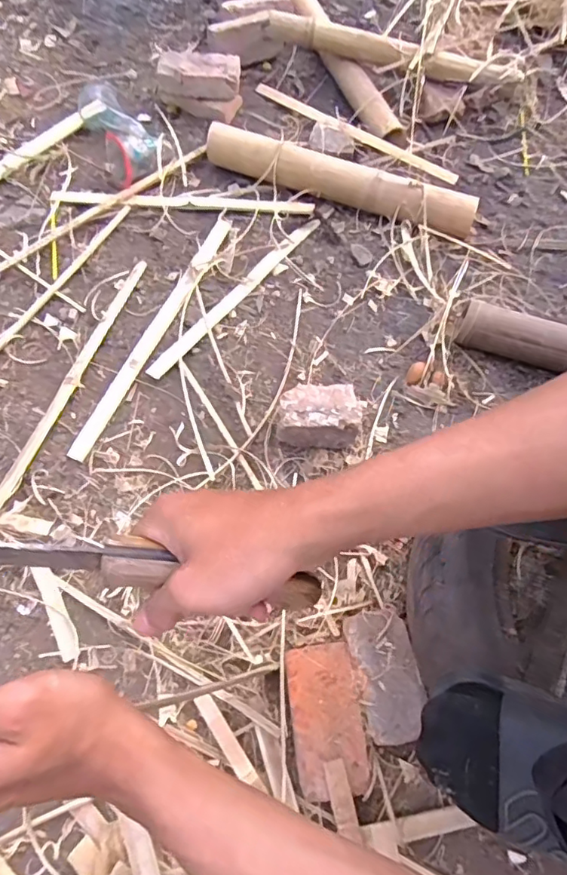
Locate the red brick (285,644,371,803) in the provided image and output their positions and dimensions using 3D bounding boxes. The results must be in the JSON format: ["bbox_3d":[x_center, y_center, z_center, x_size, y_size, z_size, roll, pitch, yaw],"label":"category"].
[{"bbox_3d":[0.055,0.356,0.683,0.092,0.039,0.171,-6,67,-4],"label":"red brick"}]

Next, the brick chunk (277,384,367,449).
[{"bbox_3d":[0.064,-0.036,0.830,0.145,0.088,0.084,-1,66,-2],"label":"brick chunk"}]

